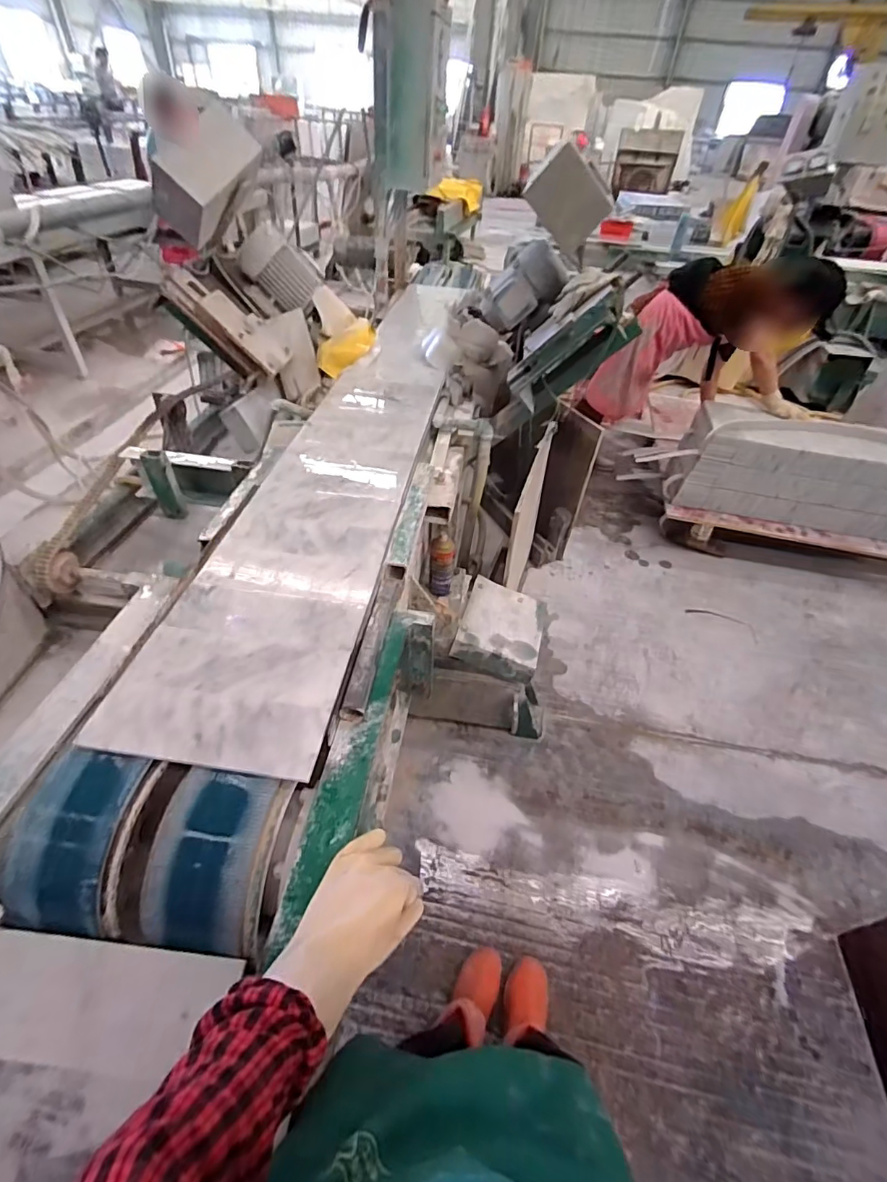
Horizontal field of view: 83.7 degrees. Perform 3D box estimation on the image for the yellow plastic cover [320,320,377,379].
[{"bbox_3d":[-0.286,-0.741,1.507,0.222,0.079,0.066,-43,57,-8],"label":"yellow plastic cover"}]

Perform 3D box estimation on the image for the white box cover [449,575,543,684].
[{"bbox_3d":[0.160,0.093,1.346,0.217,0.061,0.269,18,47,4],"label":"white box cover"}]

